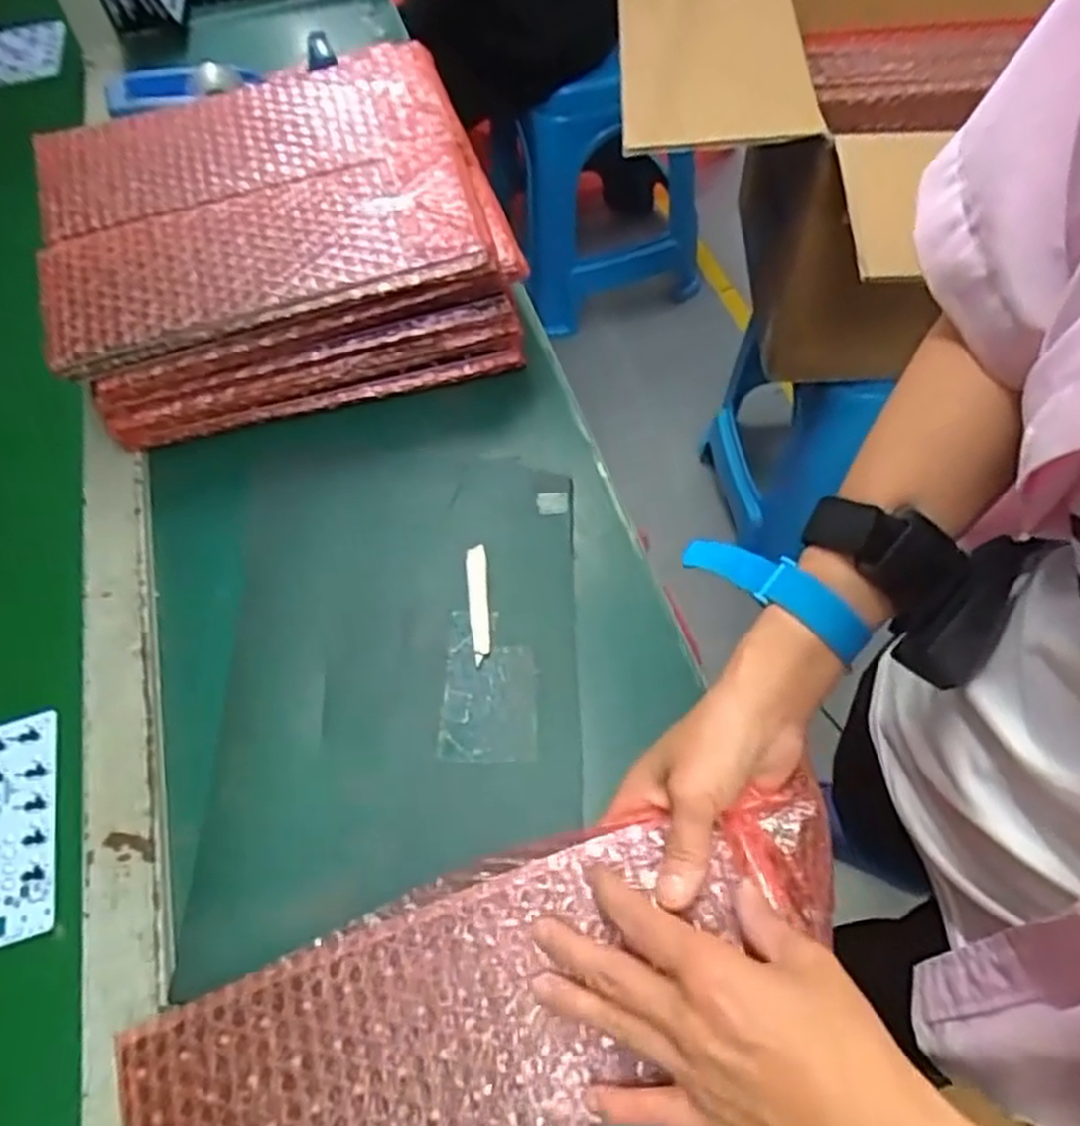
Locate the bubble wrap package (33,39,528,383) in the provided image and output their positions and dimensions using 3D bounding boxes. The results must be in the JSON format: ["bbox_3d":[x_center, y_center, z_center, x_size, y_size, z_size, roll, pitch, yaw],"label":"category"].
[{"bbox_3d":[-0.186,-0.247,0.534,0.293,0.029,0.207,-17,70,-1],"label":"bubble wrap package"}]

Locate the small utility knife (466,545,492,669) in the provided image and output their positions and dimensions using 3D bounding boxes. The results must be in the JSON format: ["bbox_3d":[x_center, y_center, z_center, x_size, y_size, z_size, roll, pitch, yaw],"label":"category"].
[{"bbox_3d":[-0.037,0.023,0.472,0.012,0.008,0.078,-7,56,0],"label":"small utility knife"}]

